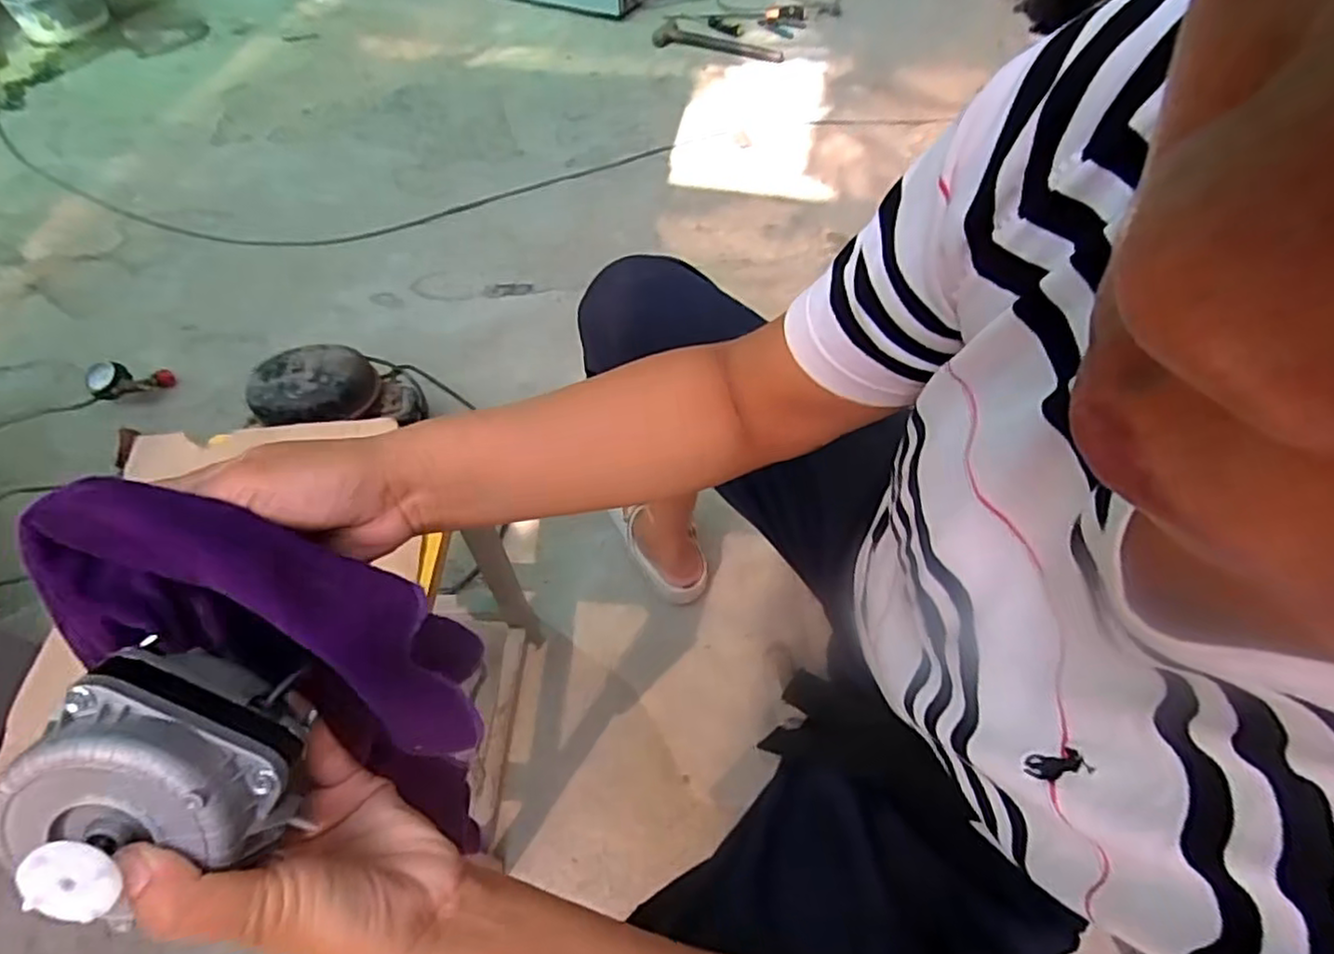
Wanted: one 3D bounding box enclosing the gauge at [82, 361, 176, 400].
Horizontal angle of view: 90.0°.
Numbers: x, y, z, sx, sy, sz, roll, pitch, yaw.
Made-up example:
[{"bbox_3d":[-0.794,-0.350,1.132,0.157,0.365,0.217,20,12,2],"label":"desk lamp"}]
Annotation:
[{"bbox_3d":[-0.967,-0.167,1.199,0.131,0.044,0.054,-7,55,-28],"label":"gauge"}]

